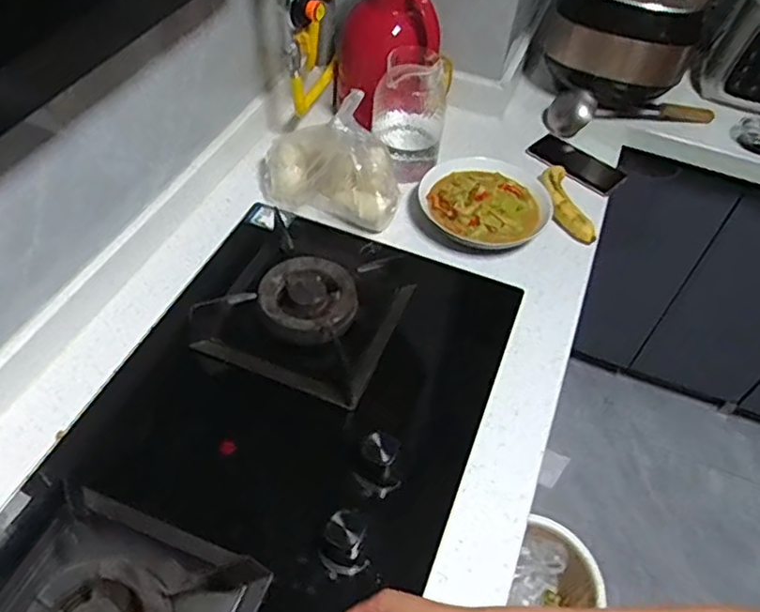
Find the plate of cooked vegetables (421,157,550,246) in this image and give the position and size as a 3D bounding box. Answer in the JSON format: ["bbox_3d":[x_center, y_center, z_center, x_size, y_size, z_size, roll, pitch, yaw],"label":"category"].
[{"bbox_3d":[0.163,-0.162,0.984,0.201,0.038,0.179,-1,50,-6],"label":"plate of cooked vegetables"}]

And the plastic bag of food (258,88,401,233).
[{"bbox_3d":[-0.079,-0.223,0.933,0.226,0.183,0.103,14,50,6],"label":"plastic bag of food"}]

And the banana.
[{"bbox_3d":[0.292,-0.167,1.003,0.058,0.034,0.152,-5,51,-9],"label":"banana"}]

